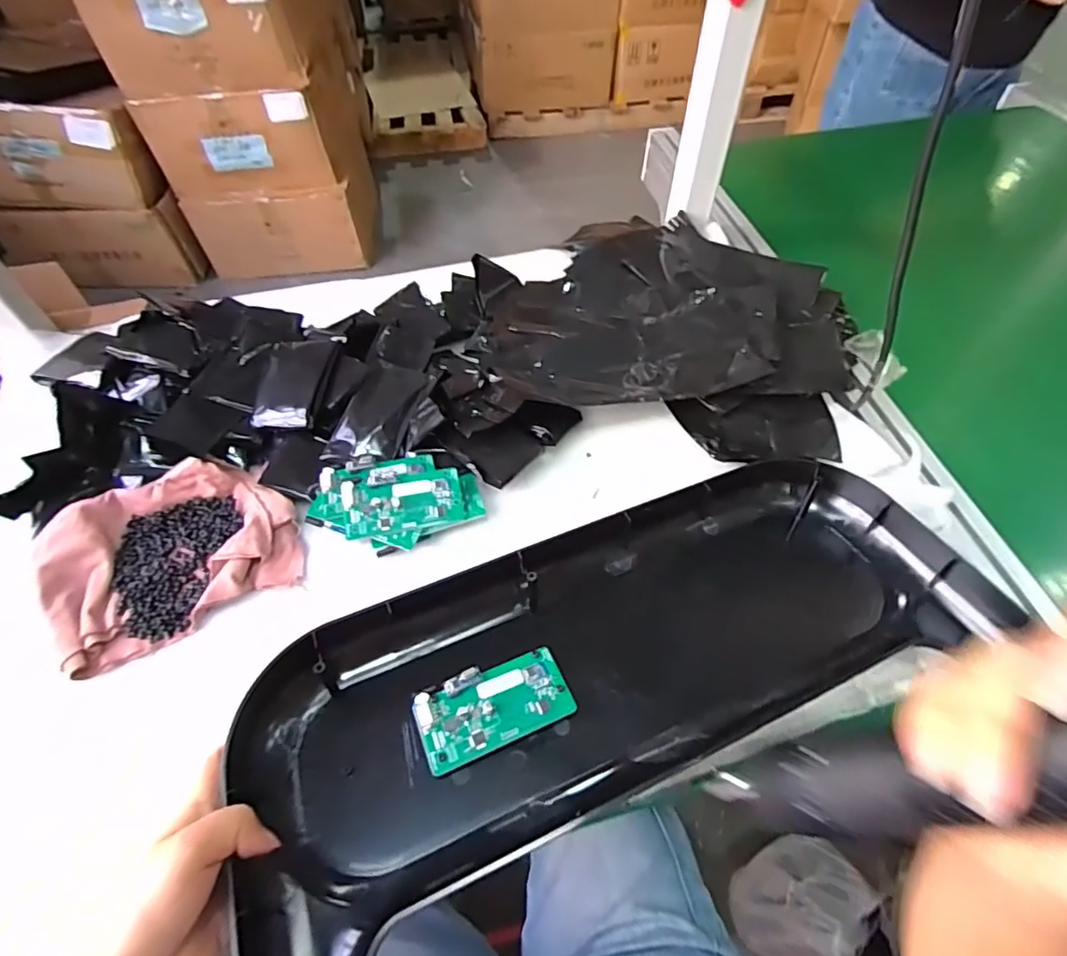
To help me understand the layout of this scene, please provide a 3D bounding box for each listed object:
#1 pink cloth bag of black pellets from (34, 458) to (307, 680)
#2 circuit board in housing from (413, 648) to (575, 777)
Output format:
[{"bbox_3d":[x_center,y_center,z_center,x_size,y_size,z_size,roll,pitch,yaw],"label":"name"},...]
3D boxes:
[{"bbox_3d":[-0.277,0.054,0.440,0.170,0.023,0.132,-25,65,-15],"label":"pink cloth bag of black pellets"},{"bbox_3d":[-0.025,0.144,0.362,0.094,0.013,0.050,-20,57,-13],"label":"circuit board in housing"}]

